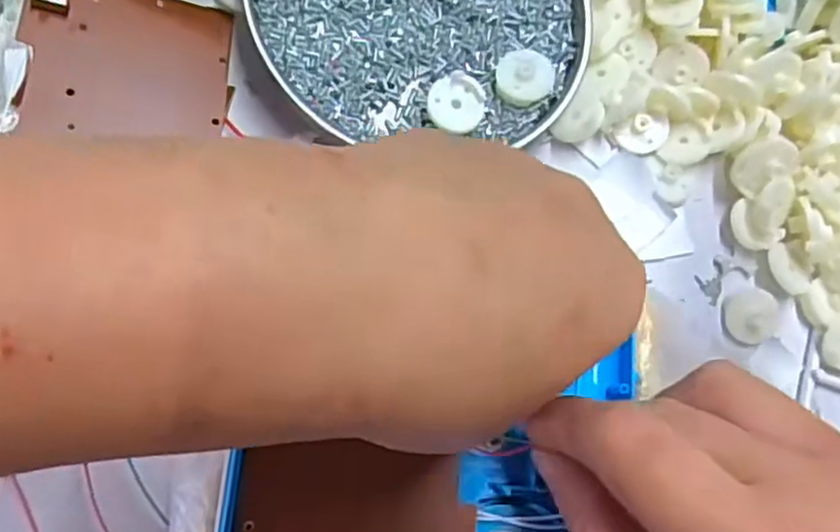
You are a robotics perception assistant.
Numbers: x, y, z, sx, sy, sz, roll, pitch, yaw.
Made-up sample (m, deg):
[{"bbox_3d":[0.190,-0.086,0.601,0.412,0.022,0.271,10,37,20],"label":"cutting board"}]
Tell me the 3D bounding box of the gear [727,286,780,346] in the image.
[{"bbox_3d":[0.140,0.021,0.284,0.020,0.006,0.023,-1,81,-7],"label":"gear"}]

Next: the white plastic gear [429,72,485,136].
[{"bbox_3d":[0.015,-0.065,0.268,0.022,0.004,0.023,-1,81,-7],"label":"white plastic gear"}]

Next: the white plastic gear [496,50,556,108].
[{"bbox_3d":[0.043,-0.075,0.271,0.024,0.008,0.023,1,80,-7],"label":"white plastic gear"}]

